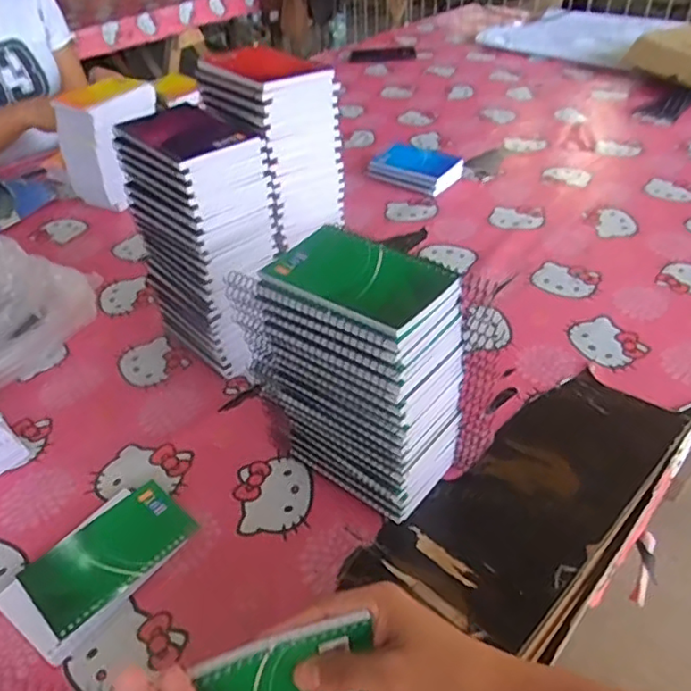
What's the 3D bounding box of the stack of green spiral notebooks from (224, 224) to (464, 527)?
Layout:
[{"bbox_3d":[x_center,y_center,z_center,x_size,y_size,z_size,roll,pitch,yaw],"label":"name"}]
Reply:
[{"bbox_3d":[0.009,0.029,0.522,0.154,0.217,0.089,25,49,31],"label":"stack of green spiral notebooks"}]

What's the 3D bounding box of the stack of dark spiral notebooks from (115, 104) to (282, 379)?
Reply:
[{"bbox_3d":[-0.140,-0.110,0.648,0.104,0.235,0.129,-34,49,-31],"label":"stack of dark spiral notebooks"}]

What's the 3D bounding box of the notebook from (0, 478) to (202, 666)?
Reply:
[{"bbox_3d":[-0.199,0.174,0.503,0.085,0.012,0.144,25,49,31],"label":"notebook"}]

